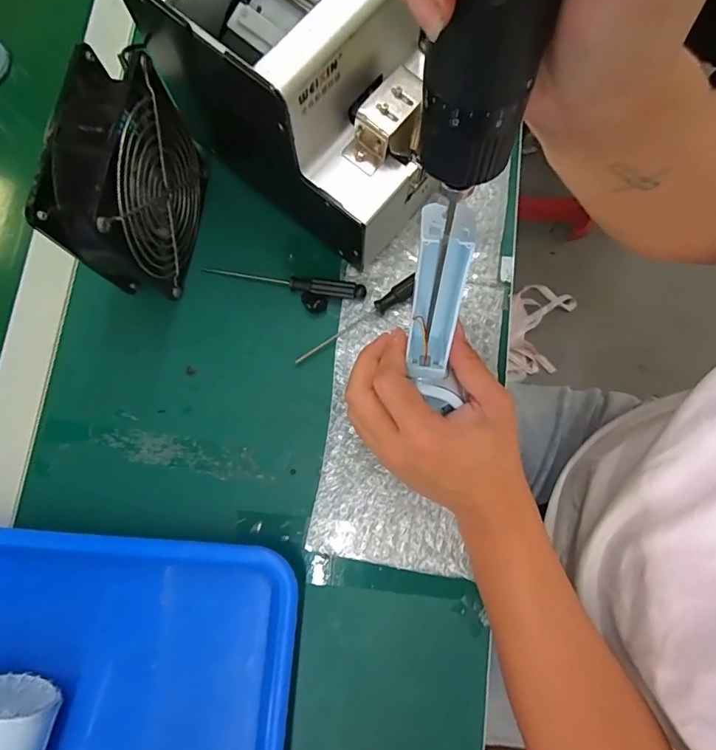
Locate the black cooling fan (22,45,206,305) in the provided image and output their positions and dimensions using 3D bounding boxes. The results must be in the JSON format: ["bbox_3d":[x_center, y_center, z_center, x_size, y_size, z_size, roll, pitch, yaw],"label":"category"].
[{"bbox_3d":[-0.151,-0.126,0.314,0.046,0.117,0.115,9,80,2],"label":"black cooling fan"}]

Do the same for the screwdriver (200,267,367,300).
[{"bbox_3d":[-0.058,-0.074,0.357,0.129,0.010,0.013,10,80,2],"label":"screwdriver"}]

